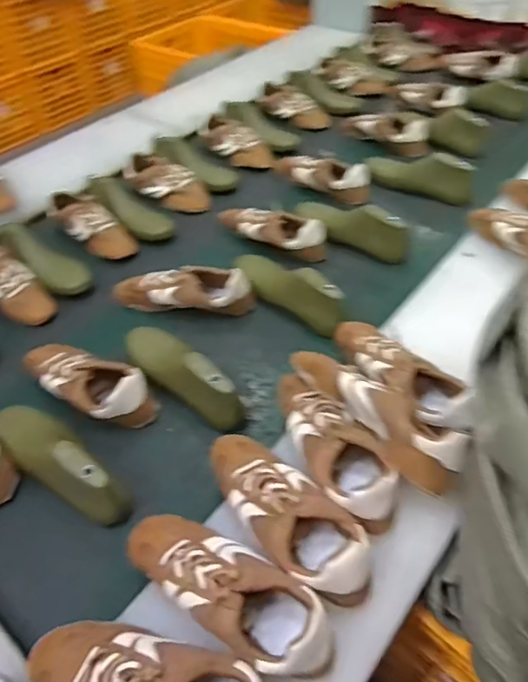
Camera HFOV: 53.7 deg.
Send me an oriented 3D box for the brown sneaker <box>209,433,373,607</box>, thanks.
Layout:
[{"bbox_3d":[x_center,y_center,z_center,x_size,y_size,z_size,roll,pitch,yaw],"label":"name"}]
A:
[{"bbox_3d":[0.019,0.195,0.621,0.098,0.080,0.262,-33,53,-23],"label":"brown sneaker"}]

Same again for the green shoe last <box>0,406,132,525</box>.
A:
[{"bbox_3d":[-0.290,0.153,0.721,0.258,0.087,0.082,28,55,27],"label":"green shoe last"}]

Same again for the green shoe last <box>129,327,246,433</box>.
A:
[{"bbox_3d":[-0.129,0.046,0.831,0.243,0.095,0.073,29,56,27],"label":"green shoe last"}]

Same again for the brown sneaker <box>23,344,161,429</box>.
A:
[{"bbox_3d":[-0.292,0.060,0.842,0.259,0.078,0.098,23,53,23],"label":"brown sneaker"}]

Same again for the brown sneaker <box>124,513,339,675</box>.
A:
[{"bbox_3d":[-0.046,0.259,0.560,0.253,0.075,0.088,25,54,25],"label":"brown sneaker"}]

